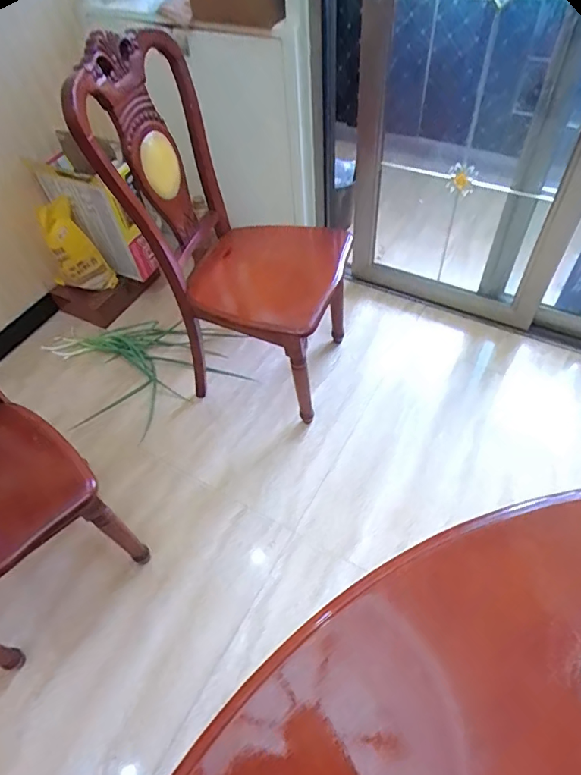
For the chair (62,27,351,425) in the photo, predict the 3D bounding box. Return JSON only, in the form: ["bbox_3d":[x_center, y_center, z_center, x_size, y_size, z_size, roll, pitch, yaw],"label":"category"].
[{"bbox_3d":[-0.144,-0.423,1.342,0.572,0.897,0.592,6,53,9],"label":"chair"}]

